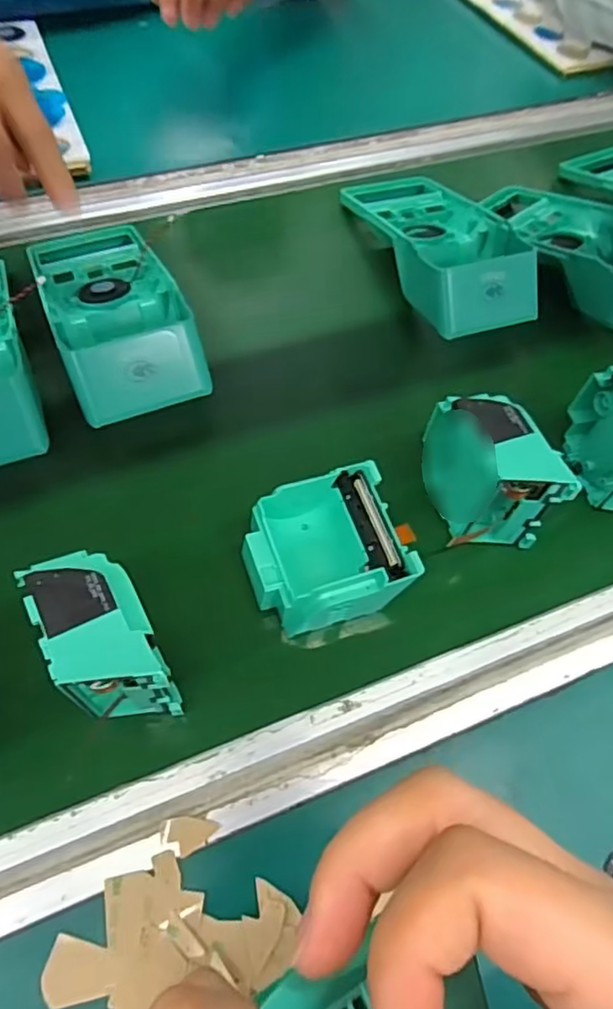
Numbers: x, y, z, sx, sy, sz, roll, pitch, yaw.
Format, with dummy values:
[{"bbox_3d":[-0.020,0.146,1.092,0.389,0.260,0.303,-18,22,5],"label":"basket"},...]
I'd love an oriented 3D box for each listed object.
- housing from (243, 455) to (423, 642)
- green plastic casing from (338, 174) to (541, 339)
[{"bbox_3d":[0.010,0.024,0.340,0.083,0.035,0.076,-14,61,-9],"label":"housing"},{"bbox_3d":[0.101,-0.206,0.475,0.093,0.045,0.191,-18,62,-11],"label":"green plastic casing"}]

